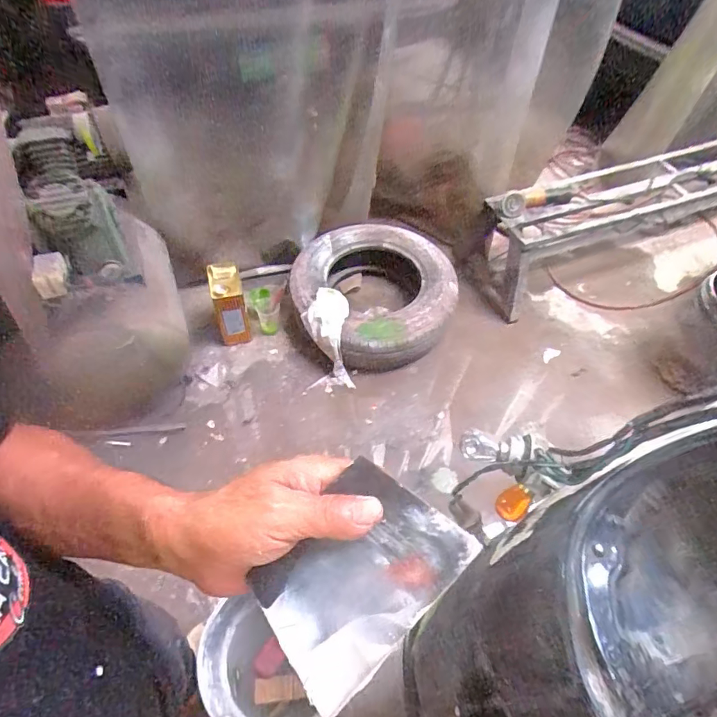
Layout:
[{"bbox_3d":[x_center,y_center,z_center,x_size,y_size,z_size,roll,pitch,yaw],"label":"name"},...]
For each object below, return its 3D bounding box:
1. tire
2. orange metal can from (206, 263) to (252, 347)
[{"bbox_3d":[0.050,-0.287,1.770,0.610,0.177,0.649,-14,57,-10],"label":"tire"},{"bbox_3d":[-0.446,-0.182,1.639,0.104,0.254,0.162,-12,57,-9],"label":"orange metal can"}]

